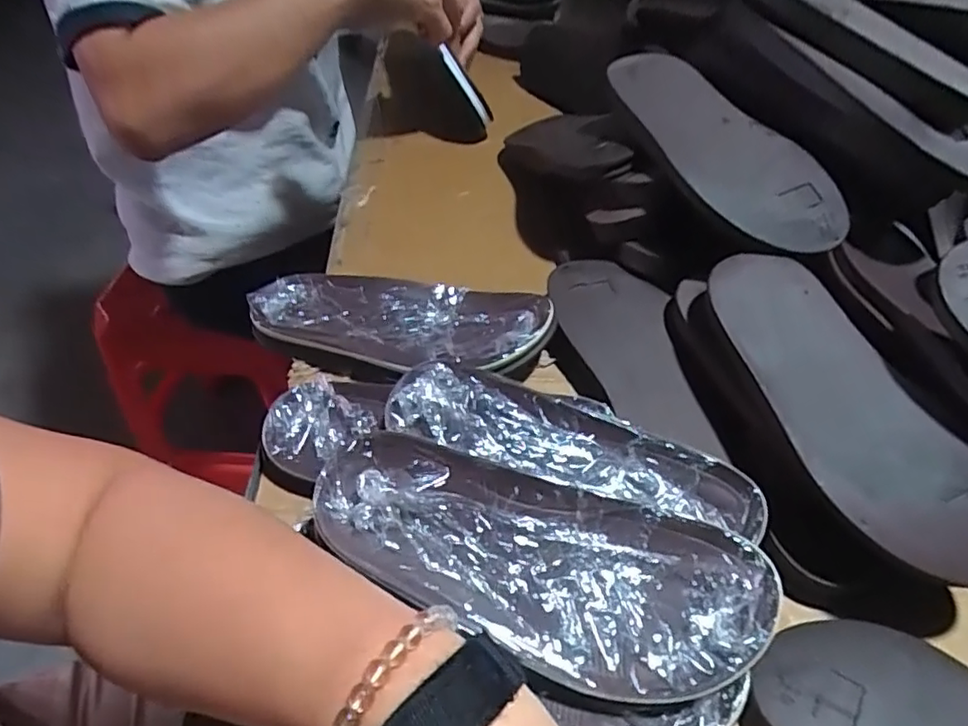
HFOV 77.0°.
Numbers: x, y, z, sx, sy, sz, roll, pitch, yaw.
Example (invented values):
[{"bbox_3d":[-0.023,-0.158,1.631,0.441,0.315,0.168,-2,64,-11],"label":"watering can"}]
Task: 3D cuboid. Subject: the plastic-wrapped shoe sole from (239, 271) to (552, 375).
[{"bbox_3d":[-0.058,-0.031,0.400,0.195,0.024,0.076,8,47,5],"label":"plastic-wrapped shoe sole"}]

